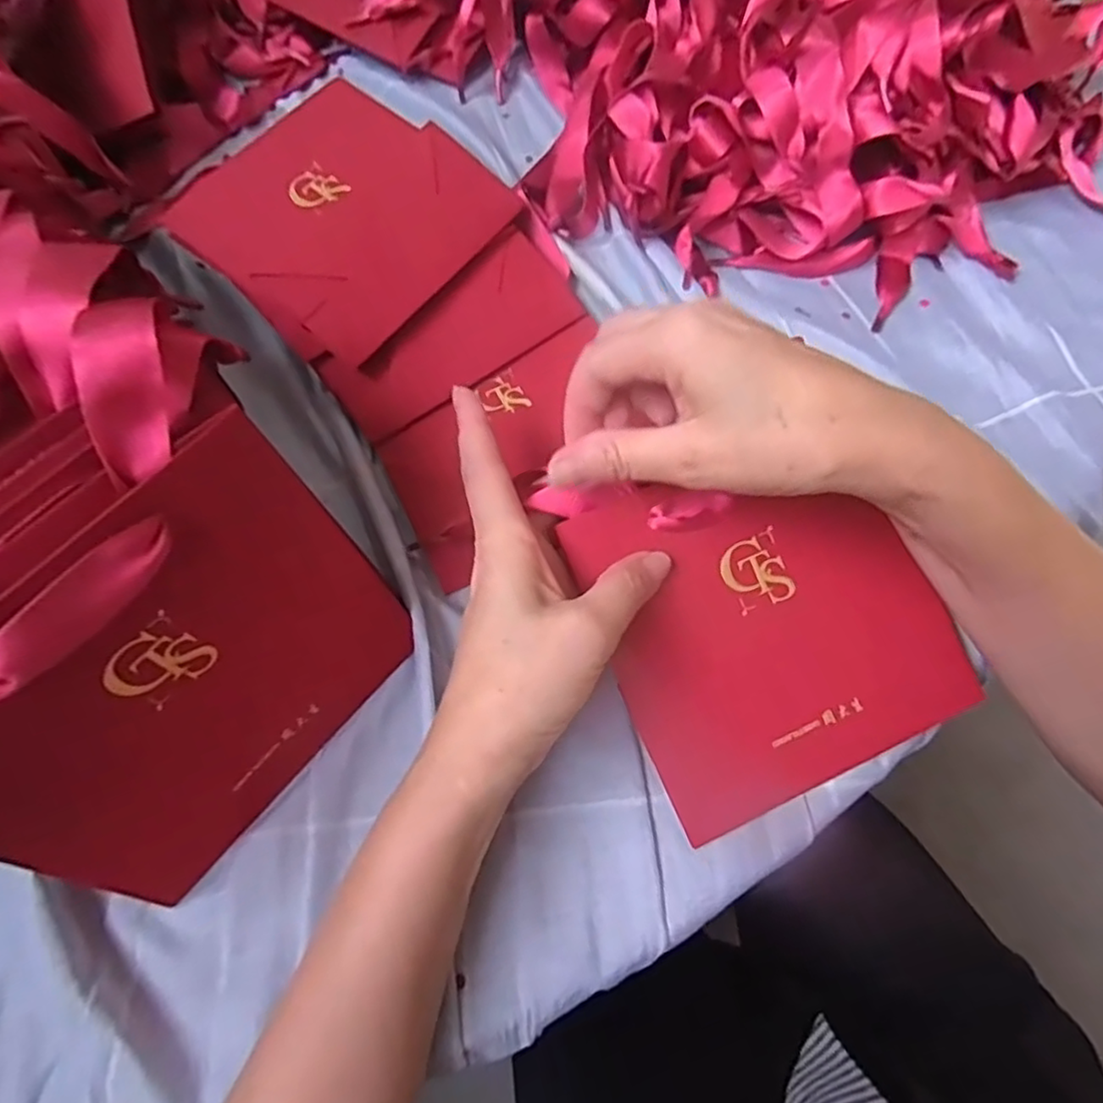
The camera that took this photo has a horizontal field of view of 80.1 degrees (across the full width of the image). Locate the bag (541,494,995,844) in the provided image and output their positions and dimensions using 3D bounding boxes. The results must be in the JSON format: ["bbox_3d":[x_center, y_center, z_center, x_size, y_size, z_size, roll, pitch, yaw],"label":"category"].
[{"bbox_3d":[0.087,0.023,0.270,0.133,0.008,0.148,-25,90,-3],"label":"bag"}]

